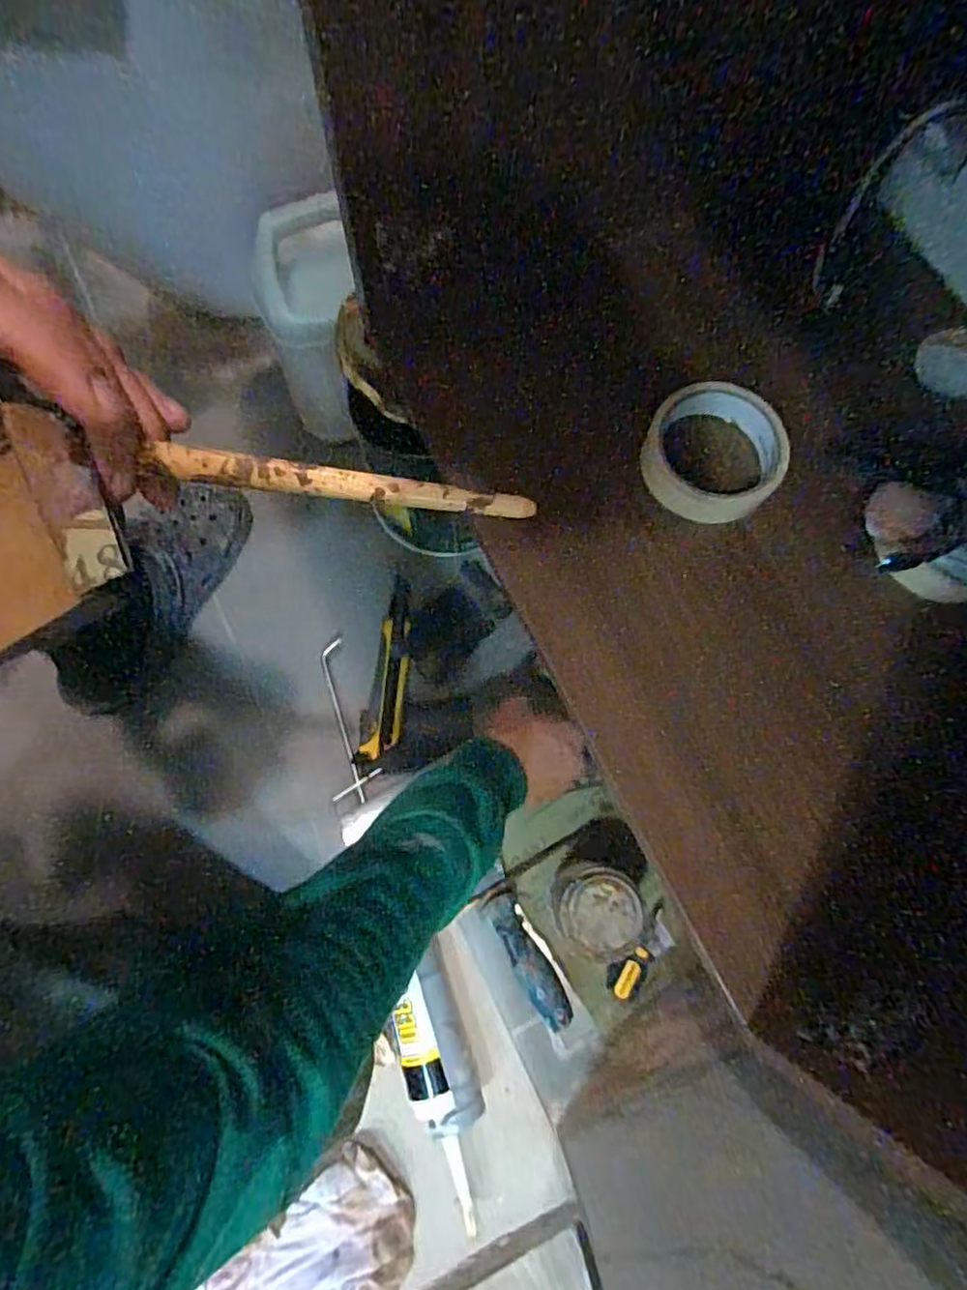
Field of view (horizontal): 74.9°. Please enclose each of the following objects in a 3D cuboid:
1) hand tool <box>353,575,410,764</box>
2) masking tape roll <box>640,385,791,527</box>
[{"bbox_3d":[-0.093,0.024,0.640,0.034,0.025,0.192,8,74,2],"label":"hand tool"},{"bbox_3d":[0.161,-0.136,0.441,0.092,0.039,0.096,0,75,-2],"label":"masking tape roll"}]

